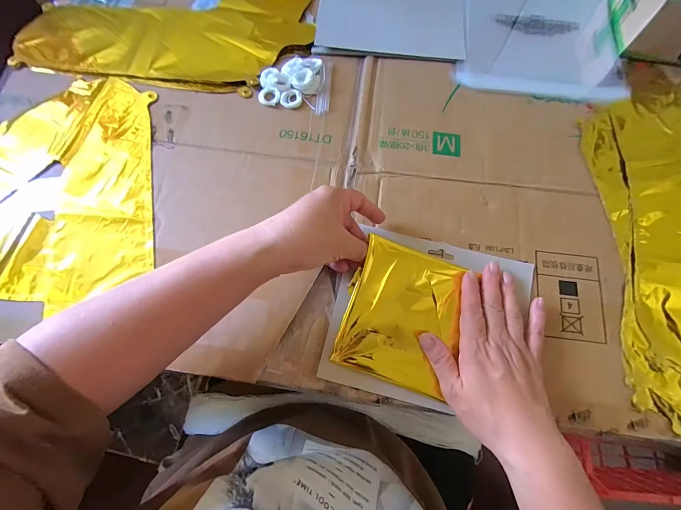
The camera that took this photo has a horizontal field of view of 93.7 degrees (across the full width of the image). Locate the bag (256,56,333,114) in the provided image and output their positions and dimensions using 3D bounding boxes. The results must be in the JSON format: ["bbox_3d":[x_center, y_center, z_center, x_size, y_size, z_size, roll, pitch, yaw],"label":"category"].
[{"bbox_3d":[-0.057,-0.220,0.406,0.087,0.015,0.075,4,71,2],"label":"bag"}]

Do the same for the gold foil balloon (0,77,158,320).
[{"bbox_3d":[-0.347,-0.078,0.360,0.259,0.010,0.278,-10,72,-3],"label":"gold foil balloon"}]

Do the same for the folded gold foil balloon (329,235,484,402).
[{"bbox_3d":[0.062,0.058,0.312,0.110,0.009,0.128,20,82,0],"label":"folded gold foil balloon"}]

